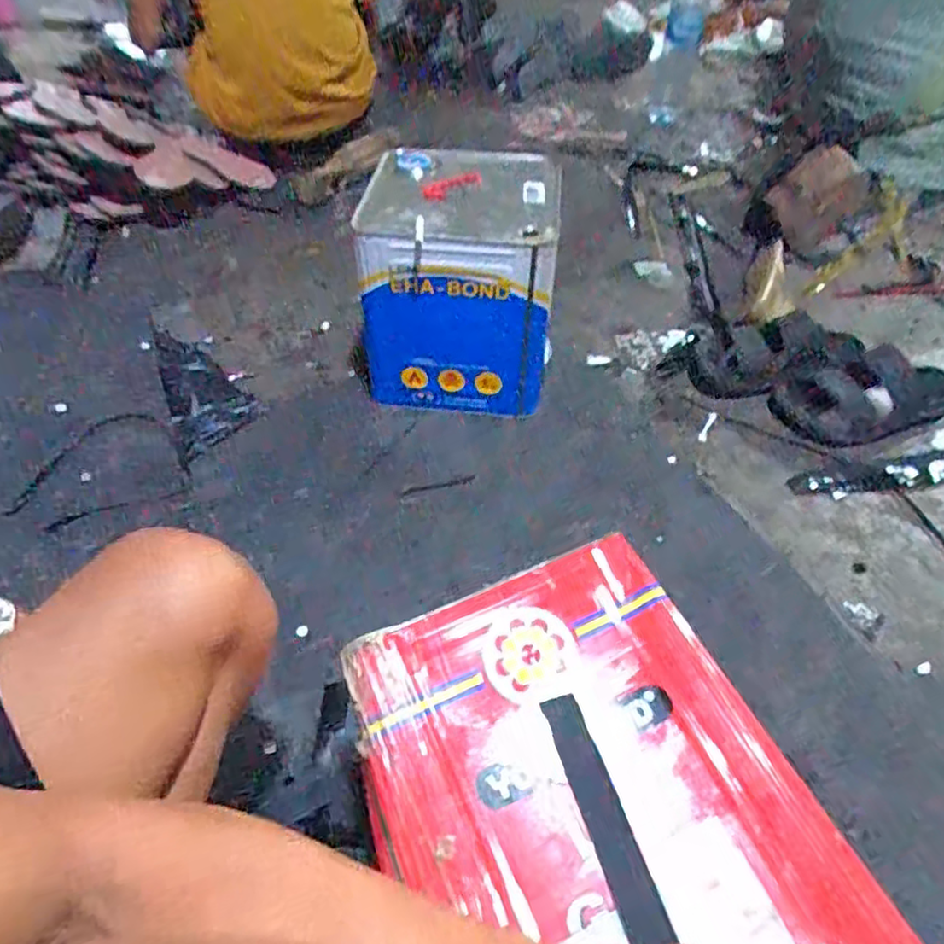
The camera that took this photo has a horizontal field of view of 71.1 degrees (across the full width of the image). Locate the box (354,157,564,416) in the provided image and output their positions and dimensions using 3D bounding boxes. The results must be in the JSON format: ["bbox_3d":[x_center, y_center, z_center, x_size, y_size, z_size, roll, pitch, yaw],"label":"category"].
[{"bbox_3d":[-0.017,-0.248,0.895,0.236,0.273,0.235,3,49,3],"label":"box"}]

